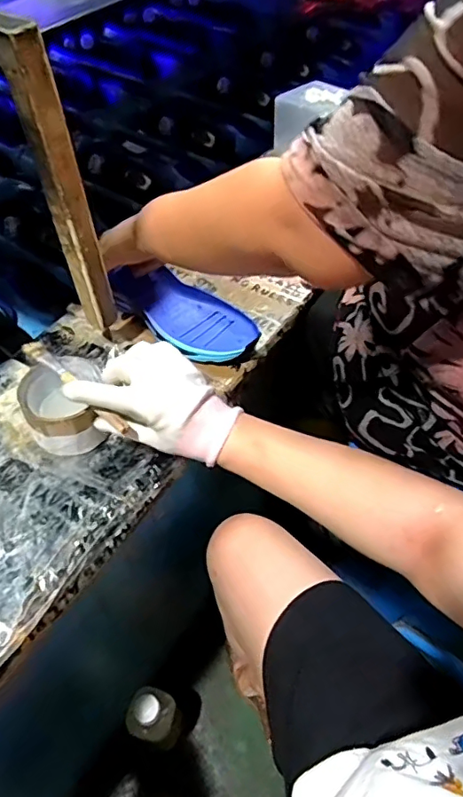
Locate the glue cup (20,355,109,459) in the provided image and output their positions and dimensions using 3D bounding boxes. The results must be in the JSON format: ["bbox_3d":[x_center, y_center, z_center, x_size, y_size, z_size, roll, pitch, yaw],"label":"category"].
[{"bbox_3d":[-0.161,0.008,0.510,0.077,0.054,0.084,0,52,0],"label":"glue cup"}]

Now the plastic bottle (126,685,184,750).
[{"bbox_3d":[-0.119,0.510,0.833,0.066,0.181,0.062,0,52,0],"label":"plastic bottle"}]

